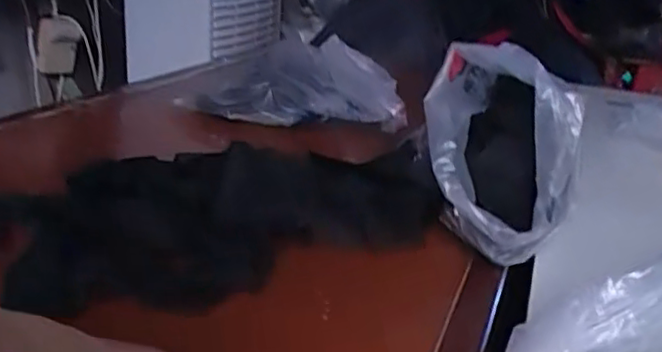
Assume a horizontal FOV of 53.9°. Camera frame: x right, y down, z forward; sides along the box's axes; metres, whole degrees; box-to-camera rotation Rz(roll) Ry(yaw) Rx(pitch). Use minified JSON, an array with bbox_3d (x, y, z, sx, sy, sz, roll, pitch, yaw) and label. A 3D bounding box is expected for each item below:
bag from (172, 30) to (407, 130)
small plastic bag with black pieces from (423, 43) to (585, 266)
[{"bbox_3d":[-0.036,-0.144,1.027,0.352,0.095,0.215,11,22,17],"label":"bag"},{"bbox_3d":[0.168,-0.026,0.661,0.134,0.181,0.142,6,21,3],"label":"small plastic bag with black pieces"}]

